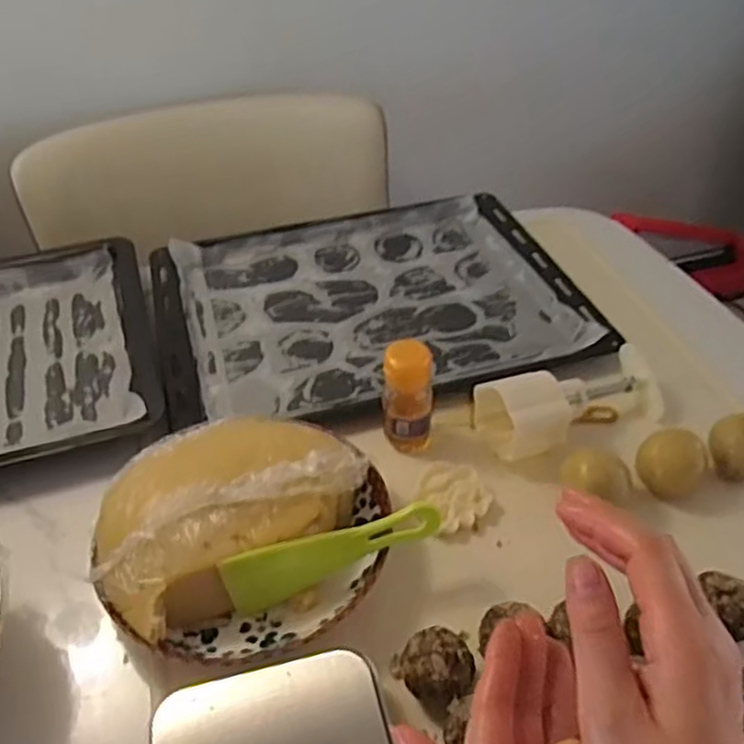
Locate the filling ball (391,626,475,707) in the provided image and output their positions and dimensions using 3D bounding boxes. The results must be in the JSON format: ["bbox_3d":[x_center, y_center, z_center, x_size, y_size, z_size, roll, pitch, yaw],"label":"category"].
[{"bbox_3d":[0.035,0.176,0.419,0.042,0.041,0.038,-2,41,1],"label":"filling ball"}]

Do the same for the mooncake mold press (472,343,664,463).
[{"bbox_3d":[0.164,0.022,0.572,0.159,0.055,0.068,-13,42,-12],"label":"mooncake mold press"}]

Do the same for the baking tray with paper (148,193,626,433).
[{"bbox_3d":[-0.005,-0.076,0.716,0.397,0.026,0.292,-11,42,-11],"label":"baking tray with paper"}]

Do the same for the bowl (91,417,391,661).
[{"bbox_3d":[-0.086,0.101,0.477,0.184,0.068,0.167,-1,41,1],"label":"bowl"}]

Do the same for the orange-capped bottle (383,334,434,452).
[{"bbox_3d":[0.029,0.019,0.555,0.037,0.087,0.033,4,41,7],"label":"orange-capped bottle"}]

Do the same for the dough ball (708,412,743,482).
[{"bbox_3d":[0.282,0.057,0.551,0.047,0.041,0.043,30,50,32],"label":"dough ball"}]

